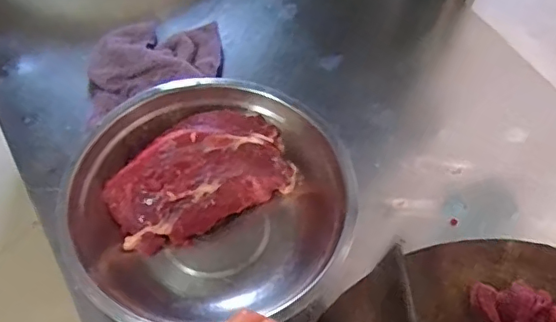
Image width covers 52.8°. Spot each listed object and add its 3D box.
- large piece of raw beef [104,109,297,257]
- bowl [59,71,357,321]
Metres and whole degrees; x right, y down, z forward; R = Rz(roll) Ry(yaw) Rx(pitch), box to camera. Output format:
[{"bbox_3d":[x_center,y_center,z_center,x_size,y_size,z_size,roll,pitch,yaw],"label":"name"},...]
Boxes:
[{"bbox_3d":[-0.076,0.014,0.557,0.183,0.047,0.110,-27,92,-21],"label":"large piece of raw beef"},{"bbox_3d":[-0.065,0.034,0.543,0.248,0.071,0.244,2,58,-3],"label":"bowl"}]

